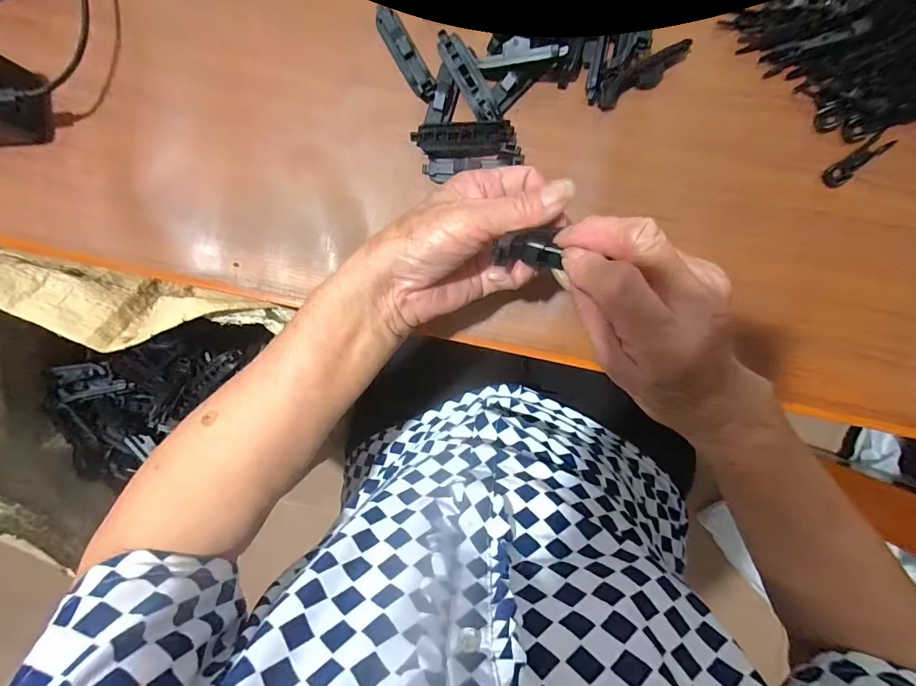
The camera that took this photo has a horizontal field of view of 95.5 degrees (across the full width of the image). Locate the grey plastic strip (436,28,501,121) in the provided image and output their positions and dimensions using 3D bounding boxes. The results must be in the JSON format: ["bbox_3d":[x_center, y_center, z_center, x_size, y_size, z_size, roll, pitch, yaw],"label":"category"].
[{"bbox_3d":[0.008,-0.194,0.303,0.018,0.005,0.068,-34,93,3],"label":"grey plastic strip"}]

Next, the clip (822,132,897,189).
[{"bbox_3d":[0.298,-0.136,0.311,0.049,0.006,0.015,-39,93,3],"label":"clip"}]

